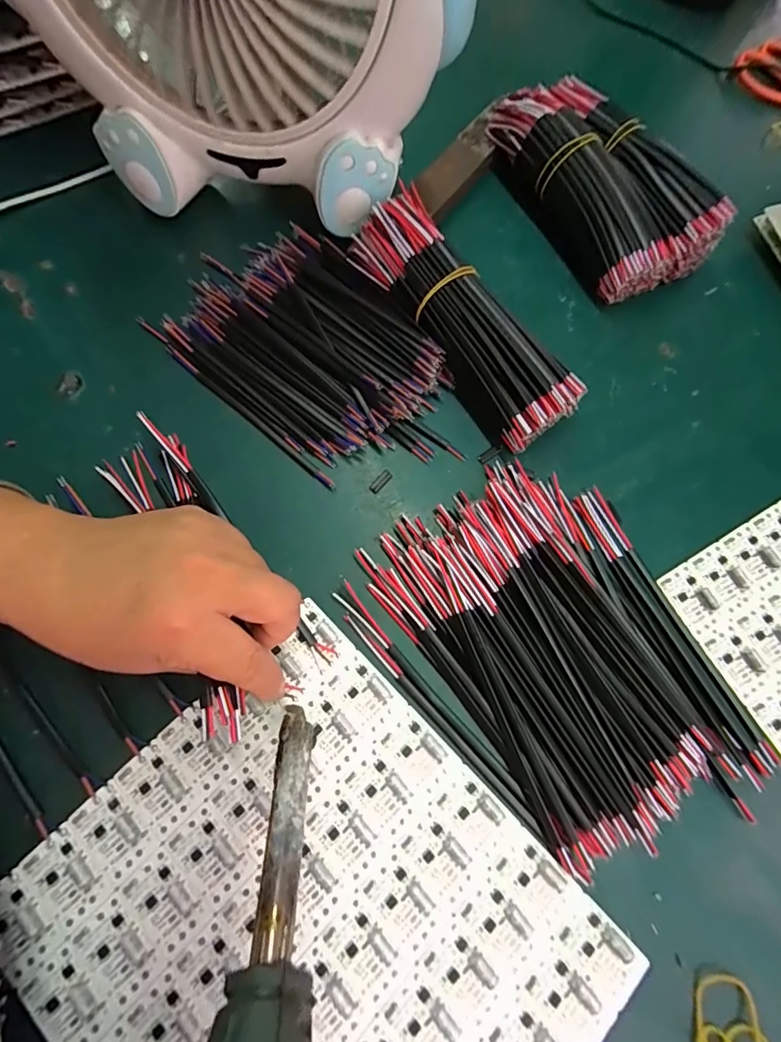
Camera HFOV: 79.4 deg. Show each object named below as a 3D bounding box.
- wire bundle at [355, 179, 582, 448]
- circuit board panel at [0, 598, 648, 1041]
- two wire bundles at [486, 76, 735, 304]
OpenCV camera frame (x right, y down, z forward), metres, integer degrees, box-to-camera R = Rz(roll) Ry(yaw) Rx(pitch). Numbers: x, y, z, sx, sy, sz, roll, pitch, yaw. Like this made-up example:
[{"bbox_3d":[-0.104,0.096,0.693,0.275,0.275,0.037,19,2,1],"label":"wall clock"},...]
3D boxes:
[{"bbox_3d":[0.044,-0.127,0.300,0.058,0.044,0.180,-34,77,-12],"label":"wire bundle"},{"bbox_3d":[-0.031,0.191,0.216,0.200,0.009,0.236,-43,79,-14],"label":"circuit board panel"},{"bbox_3d":[0.148,-0.243,0.342,0.099,0.050,0.170,-28,76,-10],"label":"two wire bundles"}]

